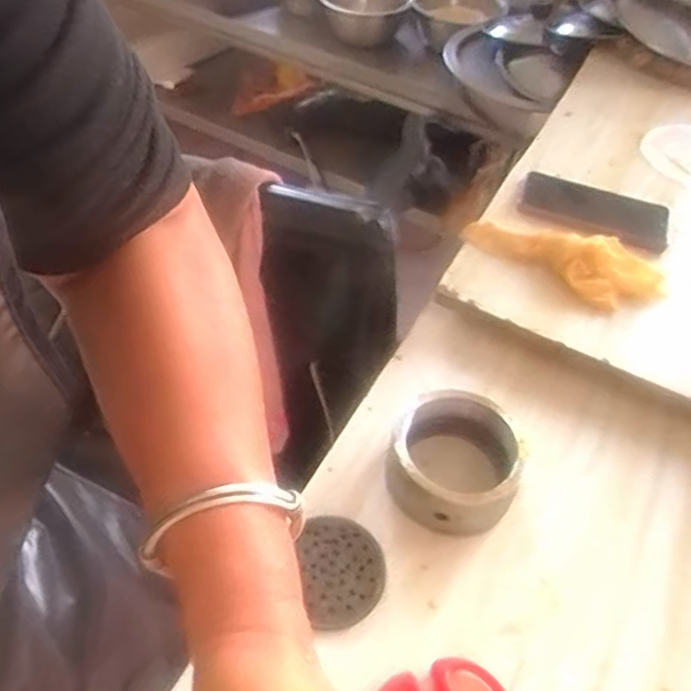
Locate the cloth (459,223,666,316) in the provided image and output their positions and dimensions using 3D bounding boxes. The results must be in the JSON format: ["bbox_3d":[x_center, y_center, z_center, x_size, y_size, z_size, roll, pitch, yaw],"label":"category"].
[{"bbox_3d":[0.225,-0.096,0.688,0.107,0.028,0.184,-34,59,-31],"label":"cloth"}]

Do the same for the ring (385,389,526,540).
[{"bbox_3d":[0.085,0.091,0.534,0.097,0.055,0.102,3,48,-3],"label":"ring"}]

